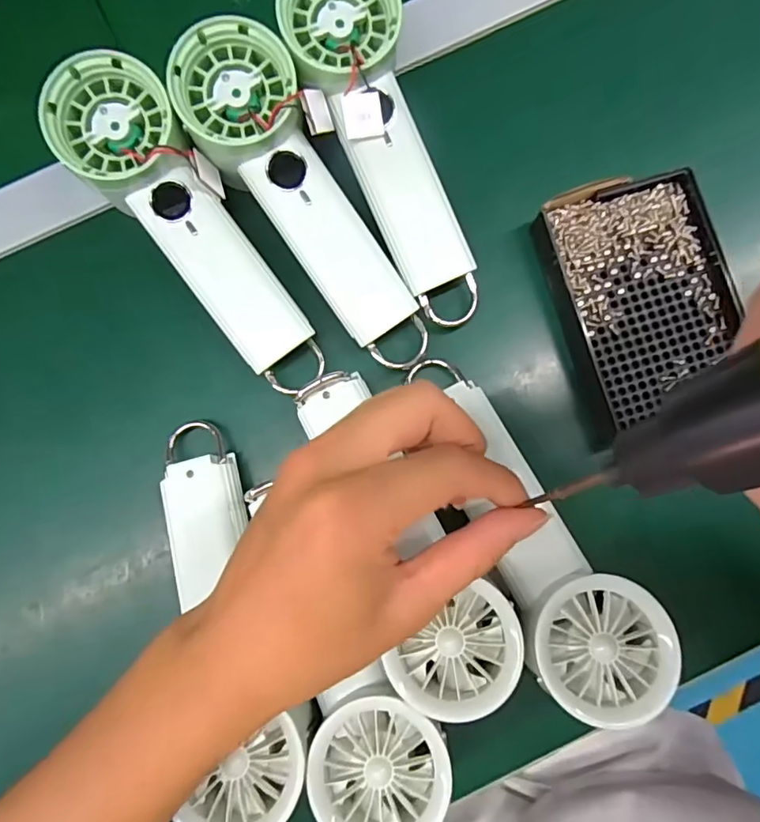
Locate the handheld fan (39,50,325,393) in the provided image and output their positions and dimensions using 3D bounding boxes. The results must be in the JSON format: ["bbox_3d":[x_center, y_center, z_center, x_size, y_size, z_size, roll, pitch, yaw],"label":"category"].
[{"bbox_3d":[-0.100,-0.097,0.281,0.058,0.030,0.192,-37,98,-3],"label":"handheld fan"}]

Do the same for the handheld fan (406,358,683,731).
[{"bbox_3d":[0.076,0.051,0.263,0.061,0.024,0.195,-24,69,-2],"label":"handheld fan"}]

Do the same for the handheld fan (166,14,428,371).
[{"bbox_3d":[-0.038,-0.111,0.285,0.067,0.028,0.194,-34,99,-3],"label":"handheld fan"}]

